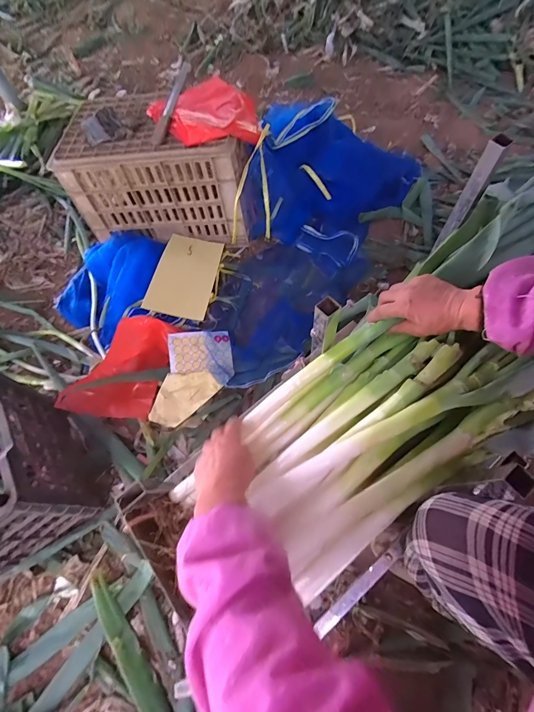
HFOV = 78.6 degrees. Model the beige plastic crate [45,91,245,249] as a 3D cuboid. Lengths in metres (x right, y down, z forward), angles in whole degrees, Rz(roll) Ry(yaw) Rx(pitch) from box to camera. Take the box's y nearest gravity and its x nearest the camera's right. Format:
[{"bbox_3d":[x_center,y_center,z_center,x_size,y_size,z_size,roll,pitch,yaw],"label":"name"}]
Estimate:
[{"bbox_3d":[-0.310,-0.567,0.995,0.485,0.267,0.311,0,62,5],"label":"beige plastic crate"}]

